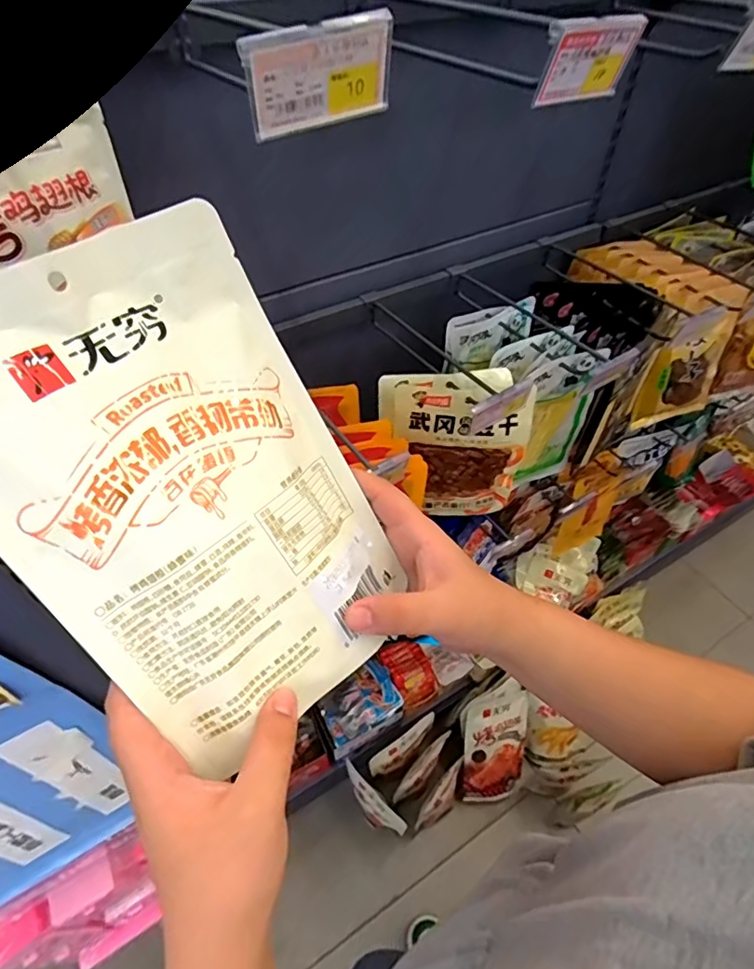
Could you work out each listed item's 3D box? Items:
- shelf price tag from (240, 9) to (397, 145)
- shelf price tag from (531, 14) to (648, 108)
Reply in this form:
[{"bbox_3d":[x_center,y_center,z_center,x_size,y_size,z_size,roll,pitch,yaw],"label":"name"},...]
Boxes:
[{"bbox_3d":[-0.029,-0.211,0.275,0.079,0.047,0.005,-24,68,-12],"label":"shelf price tag"},{"bbox_3d":[0.139,-0.279,0.350,0.074,0.049,0.011,-24,68,-20],"label":"shelf price tag"}]

